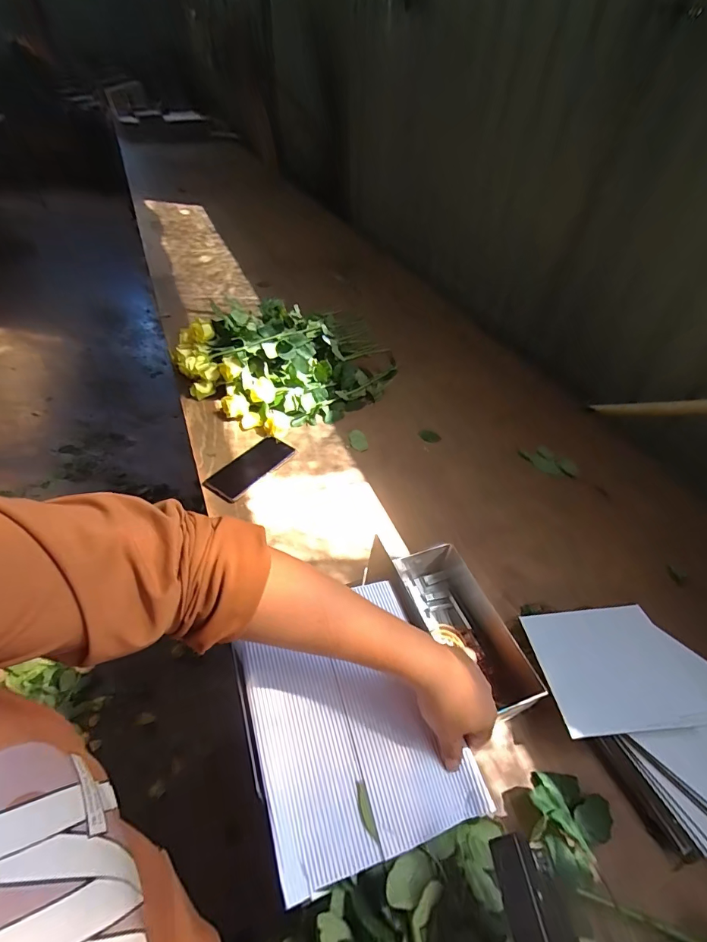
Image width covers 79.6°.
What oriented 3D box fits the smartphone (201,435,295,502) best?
[{"bbox_3d":[-0.187,-0.008,0.778,0.079,0.014,0.165,32,52,27],"label":"smartphone"}]

